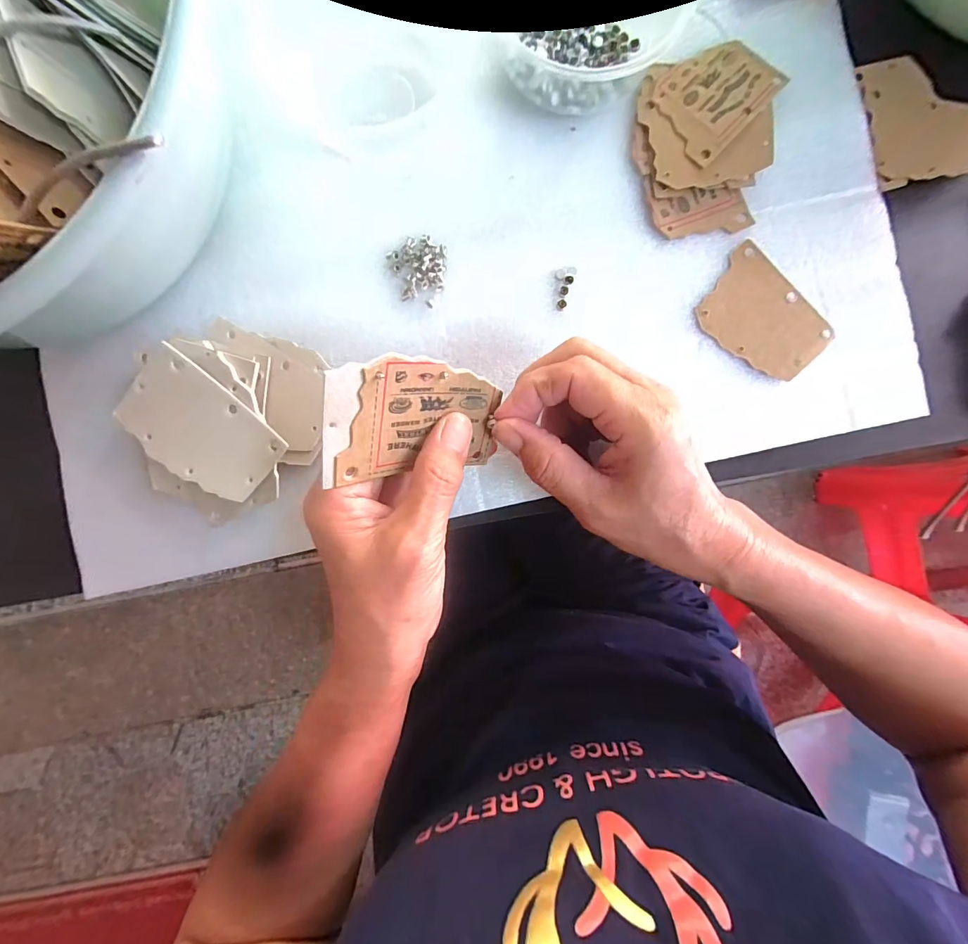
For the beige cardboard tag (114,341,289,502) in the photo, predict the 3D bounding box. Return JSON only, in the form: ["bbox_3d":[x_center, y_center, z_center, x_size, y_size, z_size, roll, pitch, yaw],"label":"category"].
[{"bbox_3d":[-0.155,-0.022,0.232,0.083,0.005,0.053,40,97,-2],"label":"beige cardboard tag"}]

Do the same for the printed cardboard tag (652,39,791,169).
[{"bbox_3d":[0.138,-0.227,0.255,0.055,0.004,0.076,45,86,4],"label":"printed cardboard tag"}]

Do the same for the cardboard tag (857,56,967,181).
[{"bbox_3d":[0.276,-0.221,0.266,0.078,0.009,0.078,-5,89,-1],"label":"cardboard tag"}]

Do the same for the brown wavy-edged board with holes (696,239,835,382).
[{"bbox_3d":[0.168,-0.093,0.254,0.074,0.005,0.057,42,89,0],"label":"brown wavy-edged board with holes"}]

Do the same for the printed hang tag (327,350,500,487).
[{"bbox_3d":[-0.029,-0.023,0.189,0.081,0.004,0.054,-9,124,-34],"label":"printed hang tag"}]

